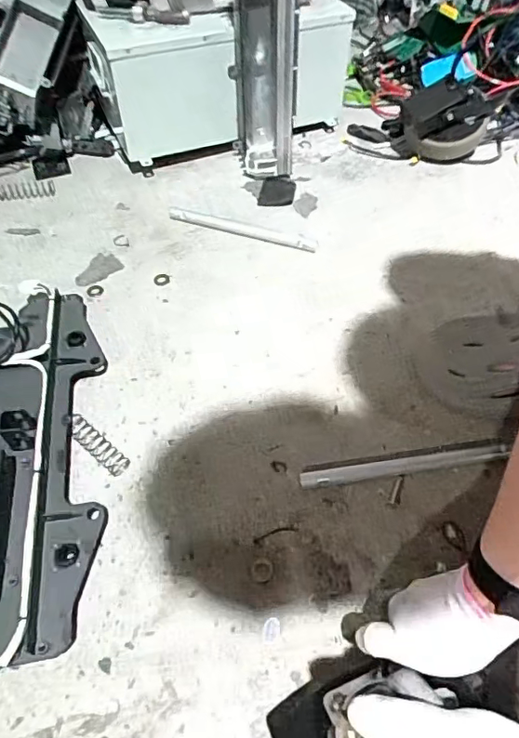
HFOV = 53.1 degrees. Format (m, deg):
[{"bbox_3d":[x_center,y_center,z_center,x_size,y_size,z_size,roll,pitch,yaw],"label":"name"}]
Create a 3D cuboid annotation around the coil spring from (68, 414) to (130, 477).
[{"bbox_3d":[-0.192,0.088,0.613,0.090,0.020,0.025,34,60,21],"label":"coil spring"}]

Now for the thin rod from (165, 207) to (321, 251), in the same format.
[{"bbox_3d":[-0.031,-0.228,0.851,0.255,0.007,0.024,16,55,10],"label":"thin rod"}]

